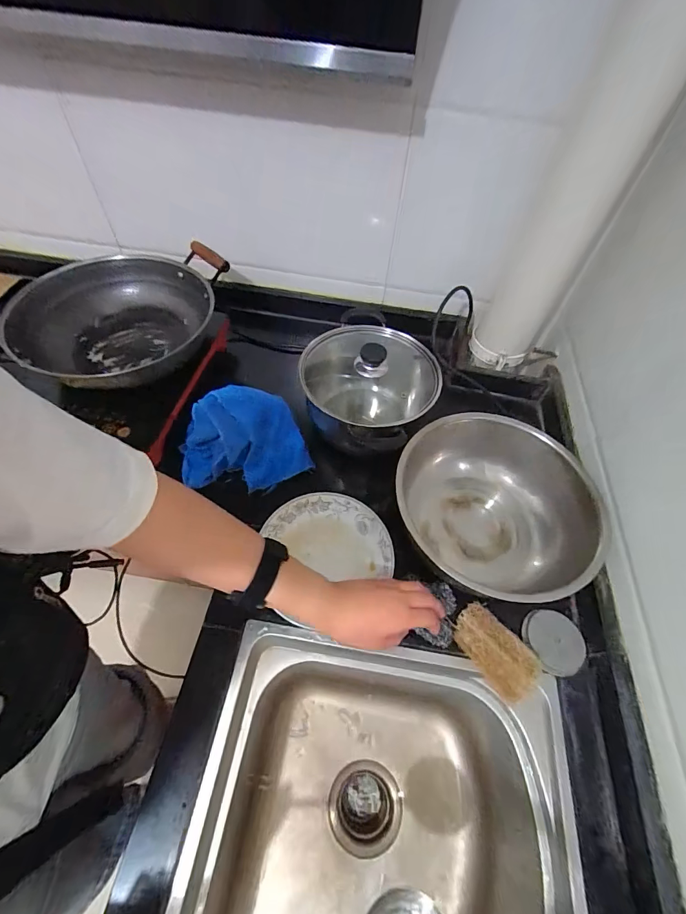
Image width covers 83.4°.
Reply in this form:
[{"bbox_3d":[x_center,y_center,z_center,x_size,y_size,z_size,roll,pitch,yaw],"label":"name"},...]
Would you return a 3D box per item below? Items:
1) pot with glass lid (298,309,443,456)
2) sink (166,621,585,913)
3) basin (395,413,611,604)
[{"bbox_3d":[0.035,-0.105,0.633,0.207,0.166,0.201,2,57,-3],"label":"pot with glass lid"},{"bbox_3d":[0.020,0.536,0.440,0.426,0.241,0.559,10,57,3],"label":"sink"},{"bbox_3d":[0.208,0.077,0.570,0.257,0.126,0.240,2,57,-3],"label":"basin"}]

